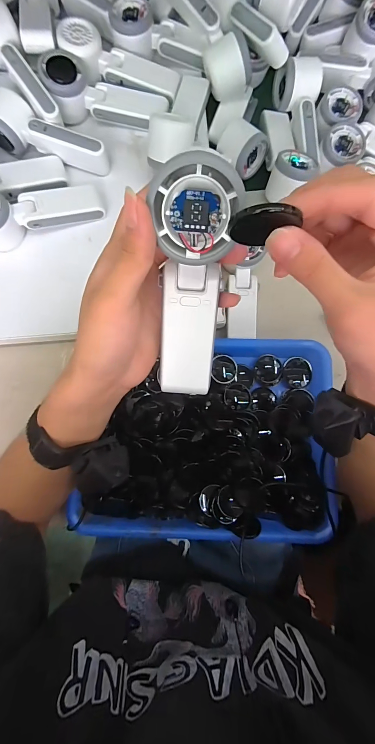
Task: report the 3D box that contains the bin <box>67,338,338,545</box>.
[{"bbox_3d":[0.042,0.081,0.414,0.297,0.072,0.258,0,81,1],"label":"bin"}]

